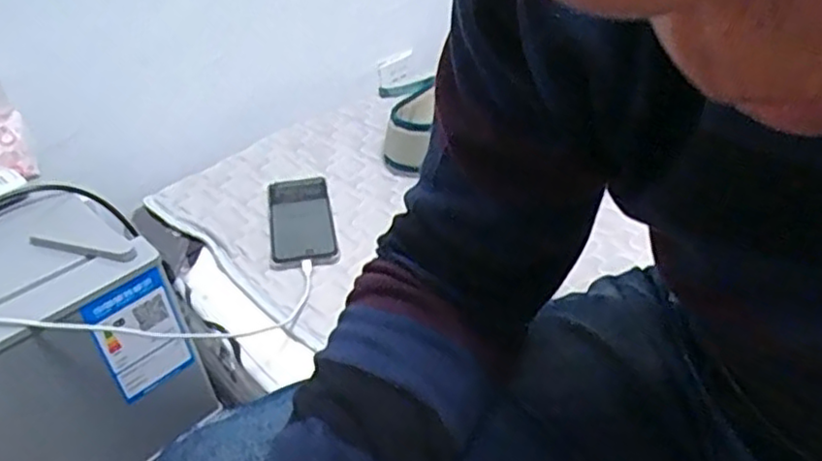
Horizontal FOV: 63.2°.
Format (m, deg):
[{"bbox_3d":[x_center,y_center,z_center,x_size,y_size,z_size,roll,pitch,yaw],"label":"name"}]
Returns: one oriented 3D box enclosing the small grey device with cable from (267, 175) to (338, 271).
[{"bbox_3d":[-0.134,-0.014,0.803,0.077,0.015,0.169,-11,35,-5],"label":"small grey device with cable"}]

